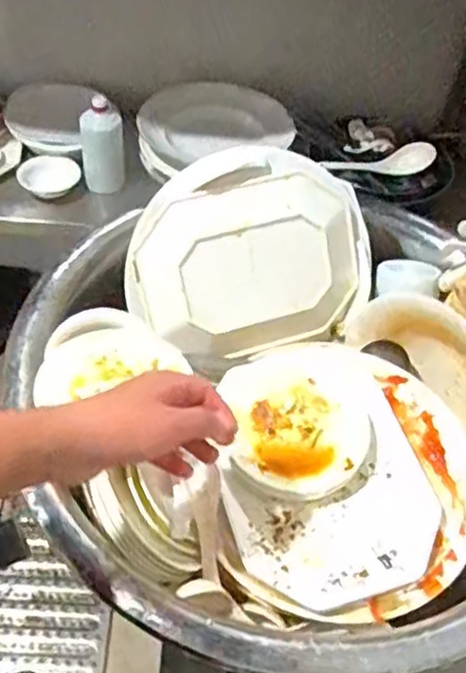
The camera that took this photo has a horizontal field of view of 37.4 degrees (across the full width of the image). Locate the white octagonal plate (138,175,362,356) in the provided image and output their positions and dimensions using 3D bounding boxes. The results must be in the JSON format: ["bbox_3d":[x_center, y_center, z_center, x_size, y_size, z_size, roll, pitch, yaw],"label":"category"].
[{"bbox_3d":[0.023,-0.070,0.771,0.243,0.190,0.023,-16,22,-10],"label":"white octagonal plate"}]

